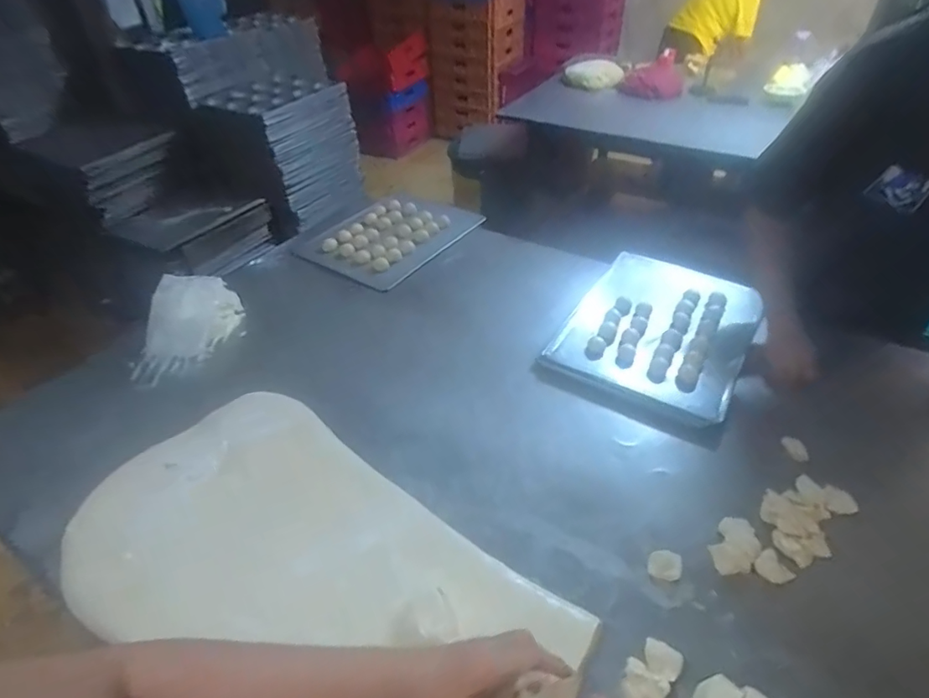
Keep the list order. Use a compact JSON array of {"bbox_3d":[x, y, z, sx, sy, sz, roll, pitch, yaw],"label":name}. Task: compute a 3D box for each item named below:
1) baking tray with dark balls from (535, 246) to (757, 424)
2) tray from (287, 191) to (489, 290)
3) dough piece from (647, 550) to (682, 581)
[{"bbox_3d":[0.409,-0.046,1.068,0.333,0.056,0.432,23,47,25],"label":"baking tray with dark balls"},{"bbox_3d":[-0.182,-0.332,1.414,0.327,0.029,0.467,29,50,29],"label":"tray"},{"bbox_3d":[0.276,0.297,0.701,0.040,0.020,0.039,-1,42,1],"label":"dough piece"}]

